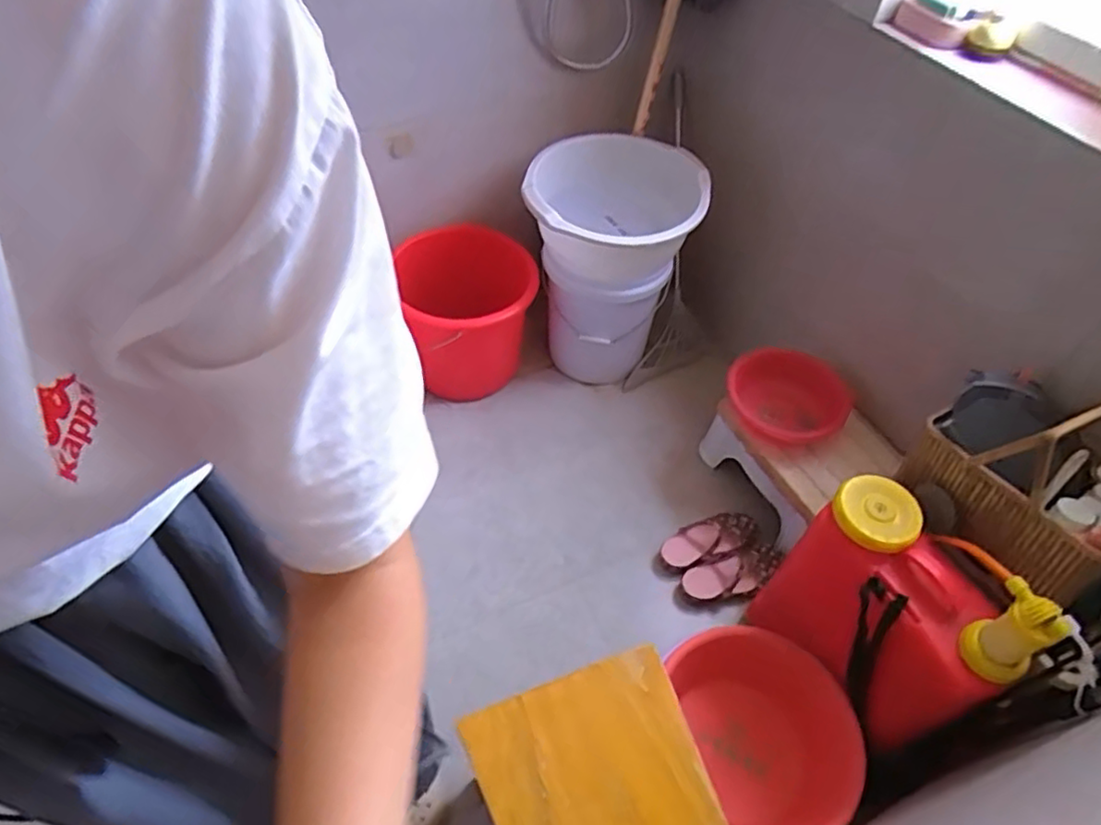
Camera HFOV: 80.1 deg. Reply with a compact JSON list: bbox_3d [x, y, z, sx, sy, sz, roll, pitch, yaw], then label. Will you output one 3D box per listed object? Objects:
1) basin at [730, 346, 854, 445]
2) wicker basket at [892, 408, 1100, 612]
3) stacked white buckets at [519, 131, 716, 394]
[{"bbox_3d":[0.500,-0.040,1.392,0.207,0.115,0.254,-25,54,-19],"label":"basin"},{"bbox_3d":[0.725,0.092,0.980,0.235,0.220,0.308,-35,57,-25],"label":"wicker basket"},{"bbox_3d":[0.148,-0.341,1.596,0.363,0.513,0.370,-1,50,1],"label":"stacked white buckets"}]

